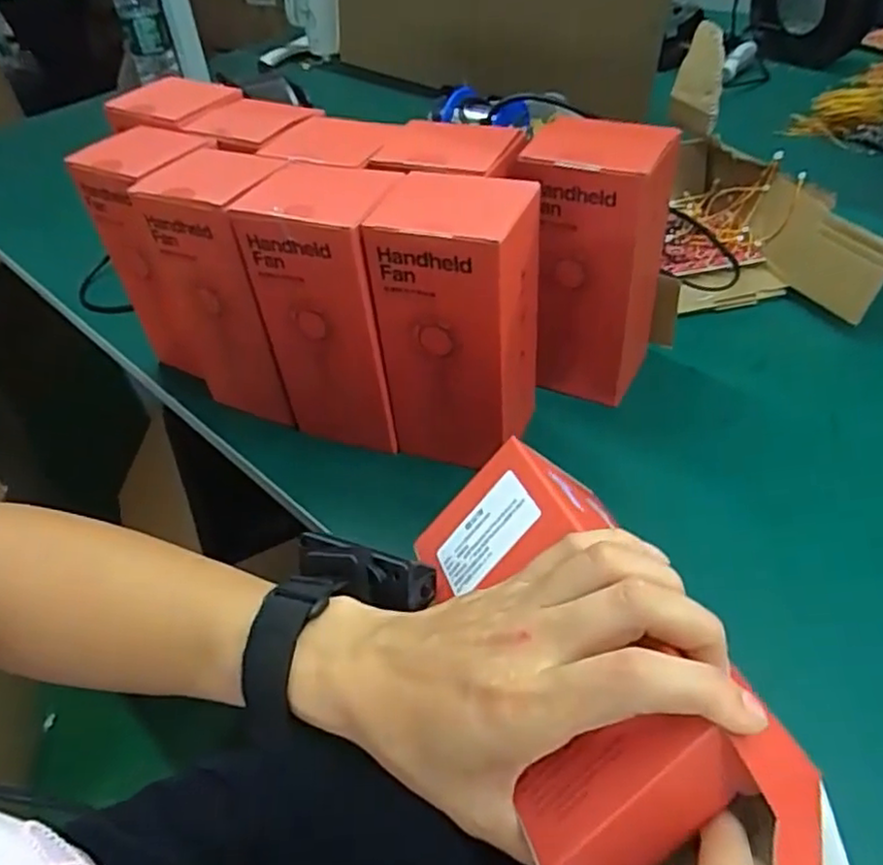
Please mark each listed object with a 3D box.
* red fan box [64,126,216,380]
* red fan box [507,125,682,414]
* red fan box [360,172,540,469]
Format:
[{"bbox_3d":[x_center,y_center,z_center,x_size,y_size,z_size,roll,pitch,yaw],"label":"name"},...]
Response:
[{"bbox_3d":[-0.214,-0.140,0.547,0.094,0.183,0.089,23,52,28],"label":"red fan box"},{"bbox_3d":[0.108,-0.122,0.490,0.090,0.183,0.082,15,48,22],"label":"red fan box"},{"bbox_3d":[0.013,-0.073,0.450,0.092,0.174,0.083,7,46,15],"label":"red fan box"}]

